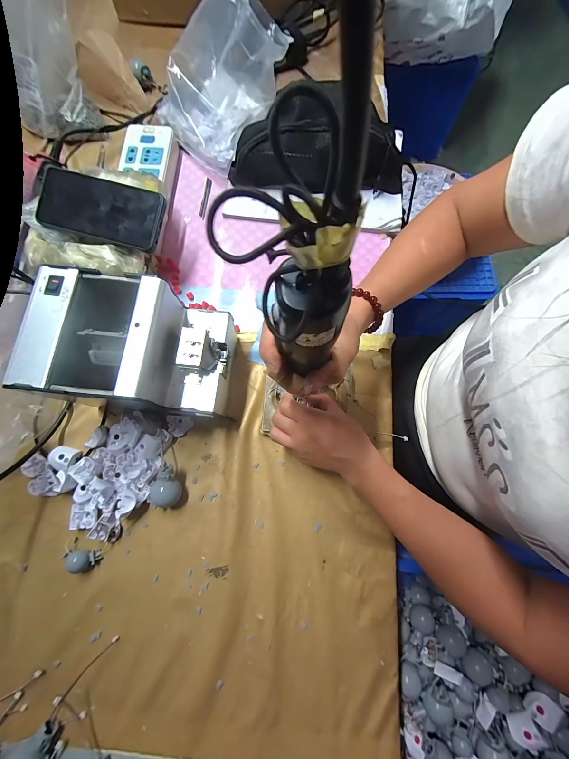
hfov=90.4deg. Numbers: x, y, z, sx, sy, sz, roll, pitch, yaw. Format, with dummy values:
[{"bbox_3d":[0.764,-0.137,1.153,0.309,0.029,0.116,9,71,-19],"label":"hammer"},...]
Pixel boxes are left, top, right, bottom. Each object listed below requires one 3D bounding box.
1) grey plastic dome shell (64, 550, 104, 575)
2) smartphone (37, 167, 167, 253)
[{"bbox_3d":[-0.242,0.215,0.342,0.027,0.022,0.029,0,78,0],"label":"grey plastic dome shell"},{"bbox_3d":[-0.244,-0.225,0.371,0.171,0.007,0.075,17,91,5],"label":"smartphone"}]

